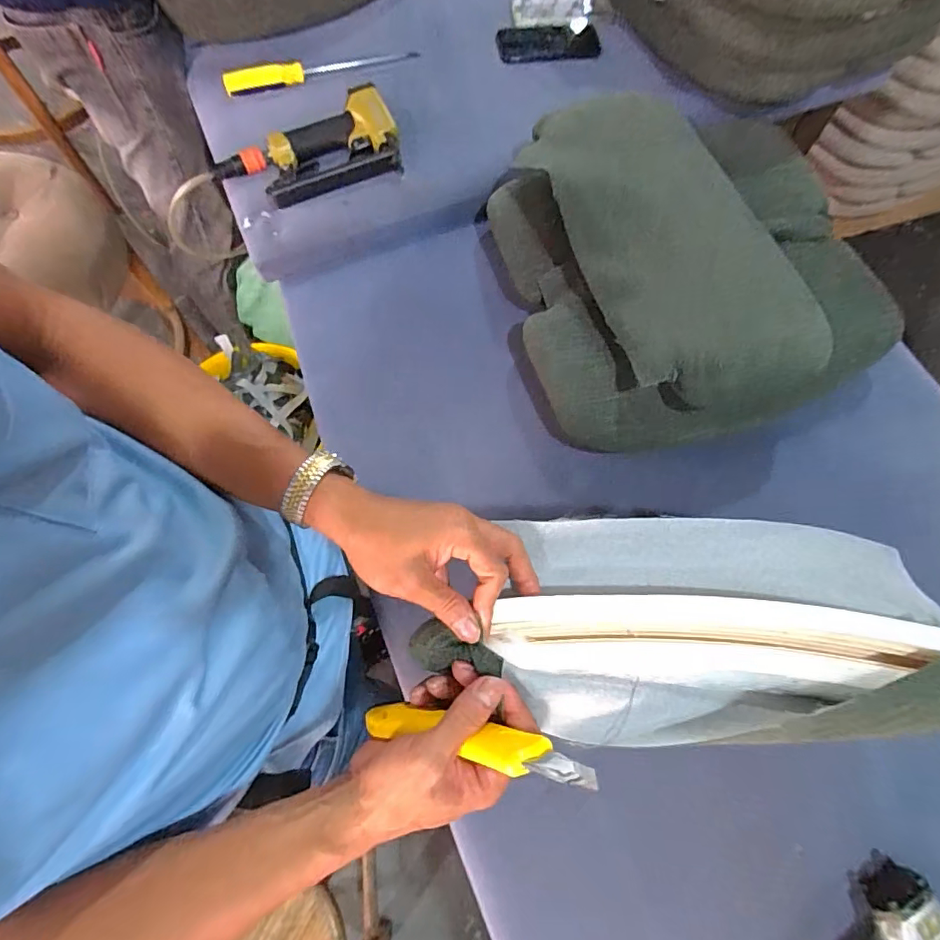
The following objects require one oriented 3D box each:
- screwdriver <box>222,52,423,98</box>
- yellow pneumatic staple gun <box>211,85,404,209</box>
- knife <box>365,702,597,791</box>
[{"bbox_3d":[-0.225,-0.614,0.778,0.292,0.030,0.024,-16,70,-7],"label":"screwdriver"},{"bbox_3d":[-0.226,-0.438,0.706,0.255,0.053,0.139,-18,71,-8],"label":"yellow pneumatic staple gun"},{"bbox_3d":[0.002,0.171,0.323,0.159,0.018,0.021,-3,66,31],"label":"knife"}]

